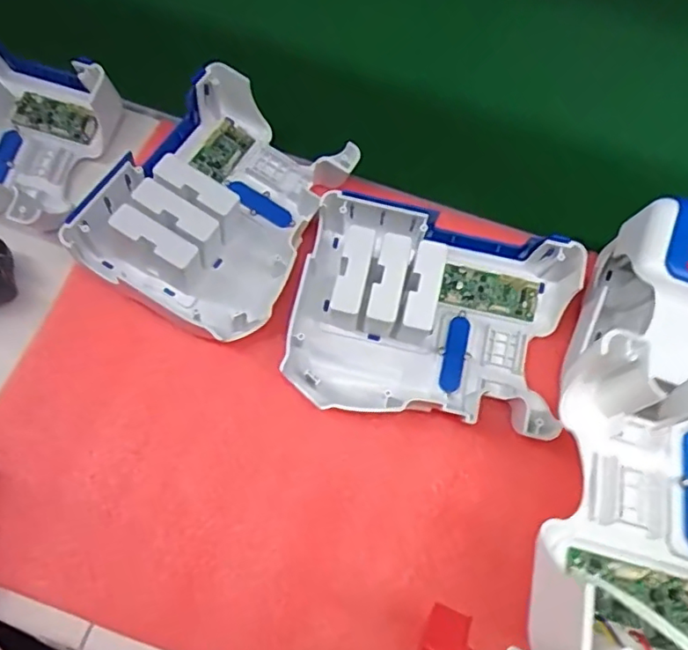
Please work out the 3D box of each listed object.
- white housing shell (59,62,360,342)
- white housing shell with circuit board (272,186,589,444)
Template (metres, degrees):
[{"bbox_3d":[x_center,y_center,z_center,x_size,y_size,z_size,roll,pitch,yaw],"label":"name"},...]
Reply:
[{"bbox_3d":[-0.088,-0.092,0.427,0.142,0.073,0.187,24,69,9],"label":"white housing shell"},{"bbox_3d":[0.062,-0.007,0.392,0.187,0.066,0.137,9,67,3],"label":"white housing shell with circuit board"}]

